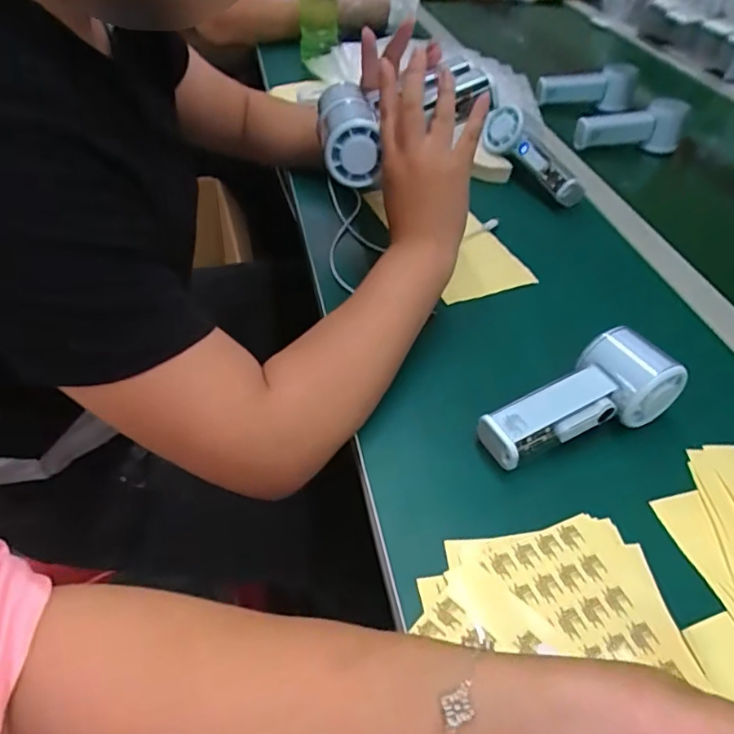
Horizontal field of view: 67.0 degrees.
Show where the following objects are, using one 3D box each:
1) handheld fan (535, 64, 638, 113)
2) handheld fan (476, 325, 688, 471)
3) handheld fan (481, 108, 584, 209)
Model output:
[{"bbox_3d":[0.340,-0.437,0.867,0.159,0.059,0.035,0,45,-7],"label":"handheld fan"},{"bbox_3d":[0.155,0.024,0.406,0.153,0.057,0.060,-19,49,-21],"label":"handheld fan"},{"bbox_3d":[0.199,-0.249,0.661,0.038,0.043,0.146,-28,69,-25],"label":"handheld fan"}]

